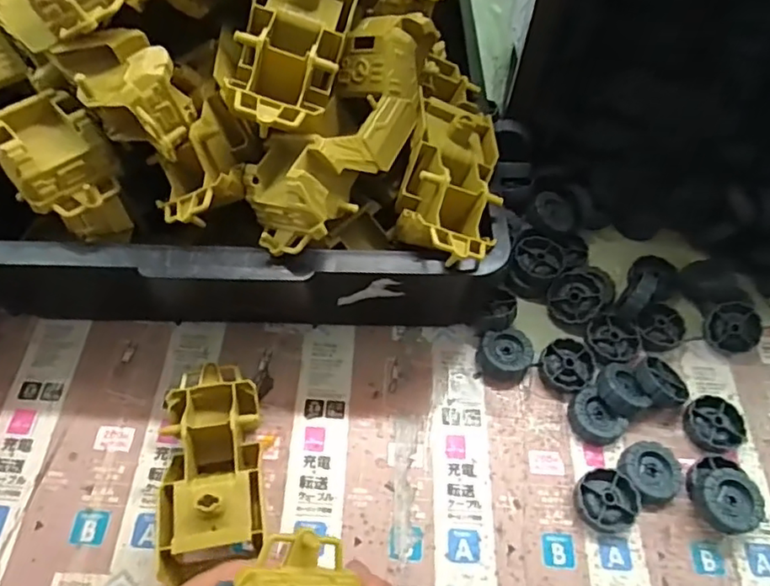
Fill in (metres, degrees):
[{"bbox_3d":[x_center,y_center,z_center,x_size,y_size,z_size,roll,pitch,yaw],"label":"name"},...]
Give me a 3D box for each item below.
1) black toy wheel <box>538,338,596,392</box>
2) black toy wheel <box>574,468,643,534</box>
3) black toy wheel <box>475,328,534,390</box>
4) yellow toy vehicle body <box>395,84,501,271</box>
[{"bbox_3d":[0.134,0.052,0.434,0.037,0.013,0.038,2,57,-3],"label":"black toy wheel"},{"bbox_3d":[0.144,0.134,0.383,0.040,0.013,0.038,2,57,-3],"label":"black toy wheel"},{"bbox_3d":[0.088,0.047,0.433,0.038,0.017,0.040,2,57,-3],"label":"black toy wheel"},{"bbox_3d":[0.043,-0.075,0.372,0.059,0.038,0.118,12,57,4],"label":"yellow toy vehicle body"}]

